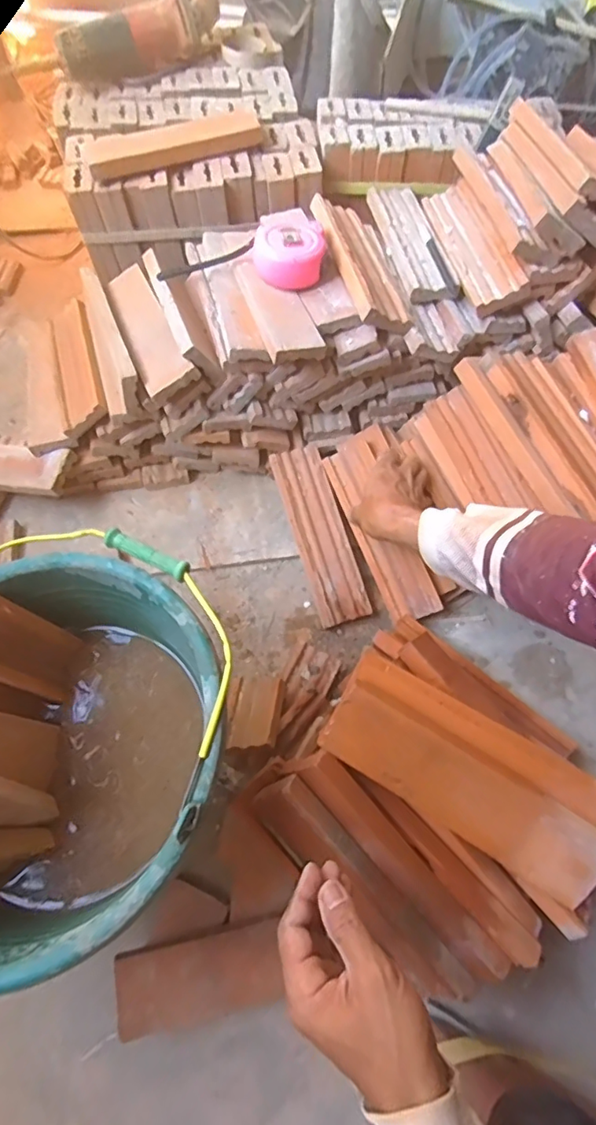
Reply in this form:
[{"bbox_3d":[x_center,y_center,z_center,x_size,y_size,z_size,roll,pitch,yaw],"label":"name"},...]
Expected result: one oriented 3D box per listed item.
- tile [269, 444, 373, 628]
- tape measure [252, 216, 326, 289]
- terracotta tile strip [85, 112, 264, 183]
[{"bbox_3d":[0.029,-0.037,0.683,0.070,0.014,0.230,-17,82,-8],"label":"tile"},{"bbox_3d":[-0.011,-0.366,0.624,0.083,0.042,0.078,0,64,0],"label":"tape measure"},{"bbox_3d":[-0.163,-0.562,0.709,0.236,0.020,0.061,-20,66,-9],"label":"terracotta tile strip"}]

